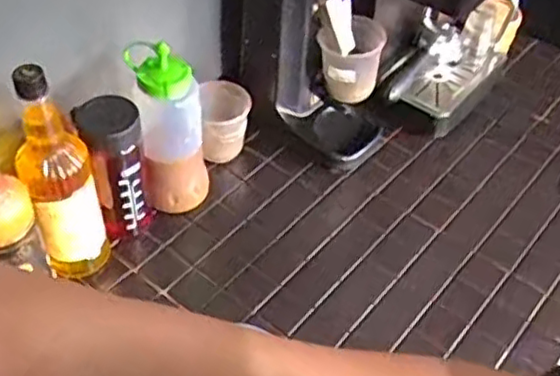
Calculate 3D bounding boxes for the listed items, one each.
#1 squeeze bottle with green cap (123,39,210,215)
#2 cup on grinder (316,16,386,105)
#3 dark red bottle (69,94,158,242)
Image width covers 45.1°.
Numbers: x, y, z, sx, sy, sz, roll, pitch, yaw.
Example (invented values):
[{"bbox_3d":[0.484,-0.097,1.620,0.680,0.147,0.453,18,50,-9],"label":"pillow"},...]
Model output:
[{"bbox_3d":[-0.135,-0.070,0.841,0.081,0.239,0.075,-4,47,-8],"label":"squeeze bottle with green cap"},{"bbox_3d":[0.092,-0.167,0.904,0.084,0.094,0.083,2,47,-2],"label":"cup on grinder"},{"bbox_3d":[-0.196,-0.019,0.820,0.074,0.201,0.070,2,47,-2],"label":"dark red bottle"}]

